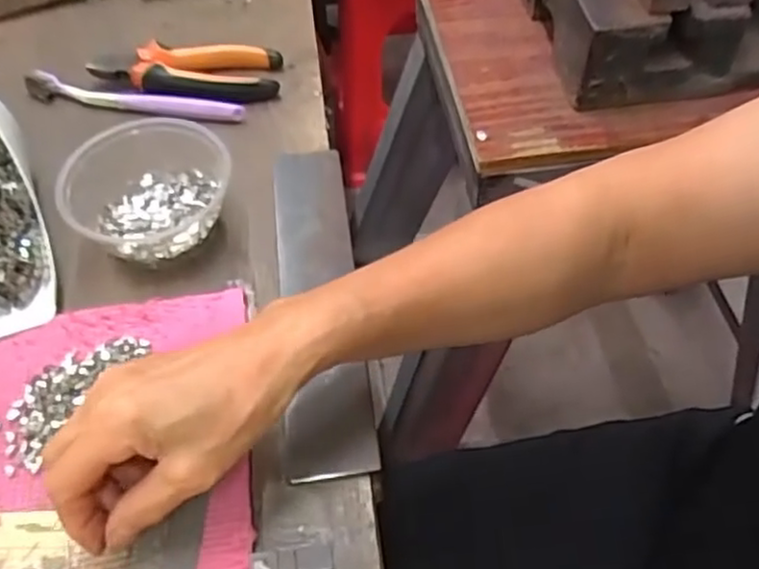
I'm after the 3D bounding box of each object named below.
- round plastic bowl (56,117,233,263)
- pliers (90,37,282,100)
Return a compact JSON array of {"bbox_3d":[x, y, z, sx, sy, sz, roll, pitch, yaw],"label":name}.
[{"bbox_3d":[-0.156,-0.065,0.463,0.106,0.048,0.105,-1,53,1],"label":"round plastic bowl"},{"bbox_3d":[-0.157,-0.169,0.562,0.150,0.018,0.066,-5,53,-2],"label":"pliers"}]

